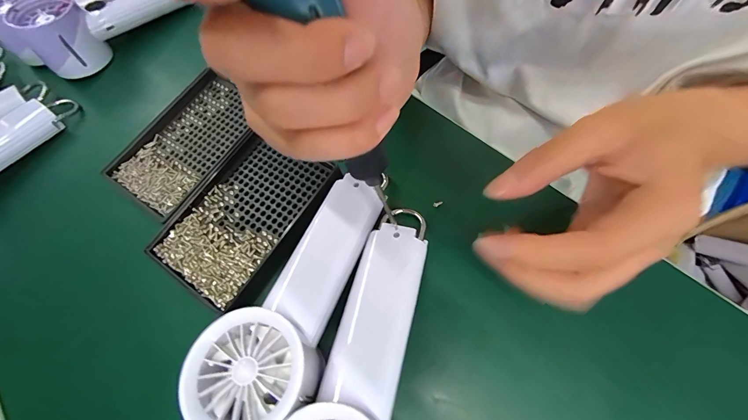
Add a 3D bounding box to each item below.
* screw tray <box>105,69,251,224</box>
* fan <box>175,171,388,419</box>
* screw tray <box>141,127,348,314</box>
[{"bbox_3d":[-0.165,-0.064,0.300,0.088,0.014,0.133,27,73,18],"label":"screw tray"},{"bbox_3d":[-0.037,0.048,0.210,0.066,0.046,0.173,25,69,18],"label":"fan"},{"bbox_3d":[-0.100,0.001,0.257,0.094,0.017,0.129,30,74,19],"label":"screw tray"}]

